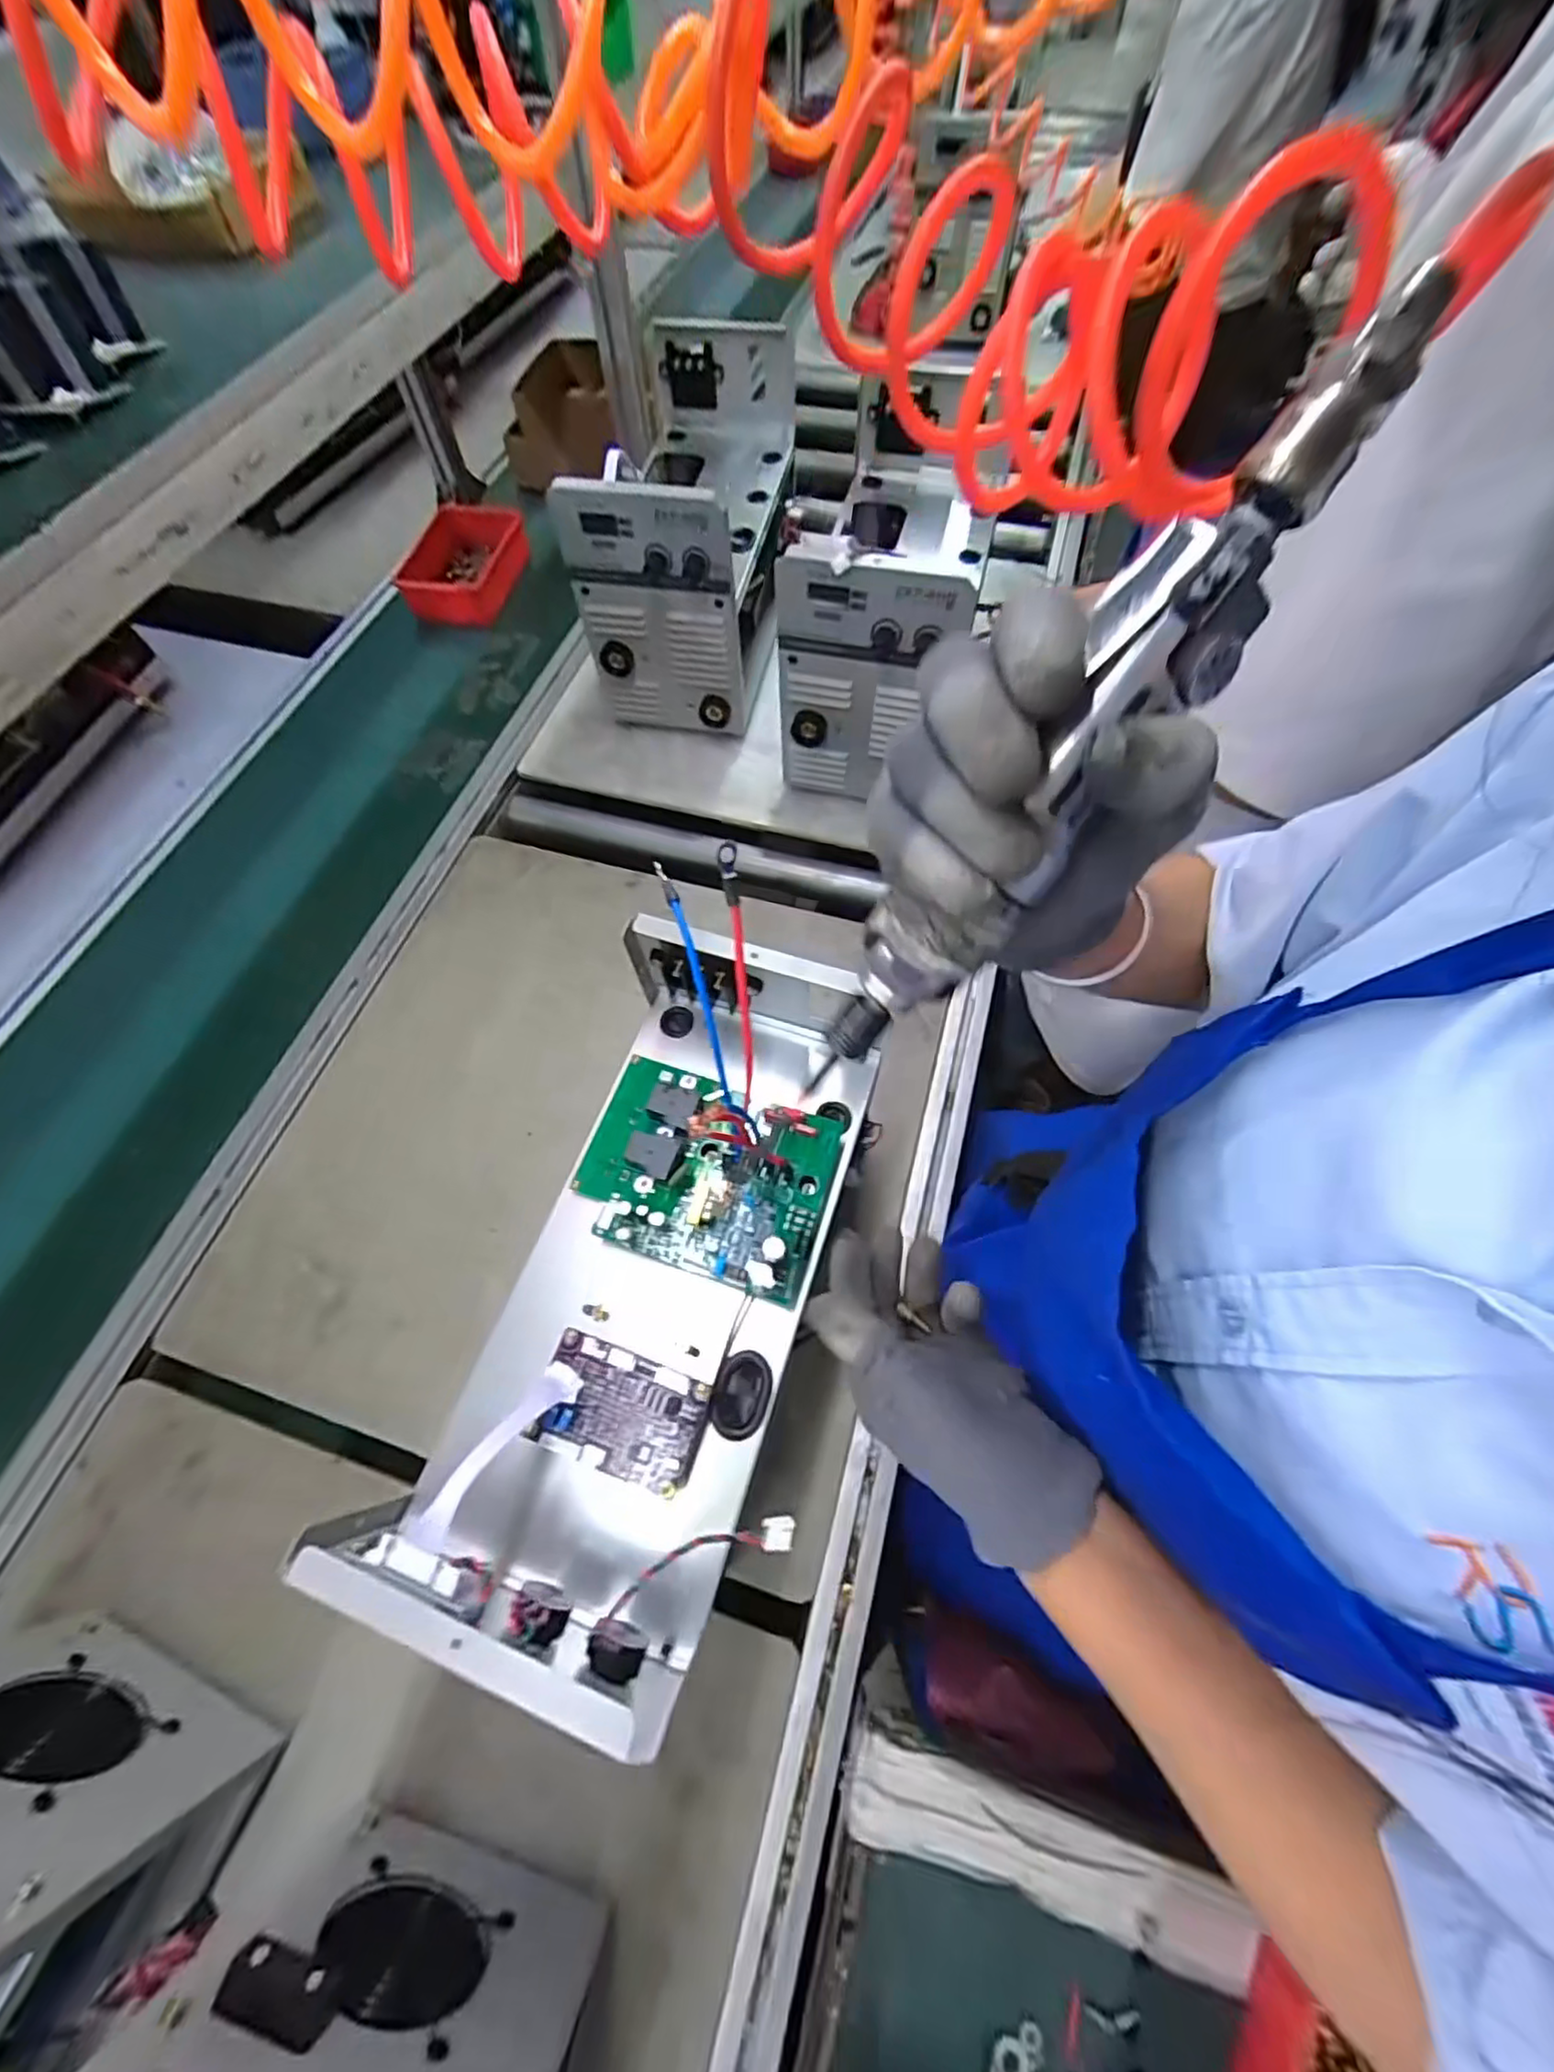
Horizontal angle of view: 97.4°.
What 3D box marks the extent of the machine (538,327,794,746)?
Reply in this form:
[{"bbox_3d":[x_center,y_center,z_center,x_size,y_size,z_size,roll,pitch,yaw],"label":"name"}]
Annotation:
[{"bbox_3d":[-0.098,-0.647,0.873,0.180,0.287,0.438,8,65,6],"label":"machine"}]

